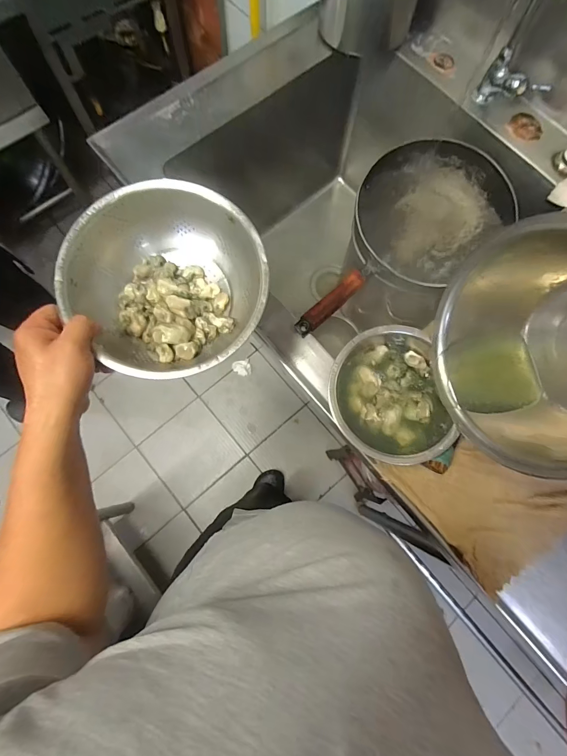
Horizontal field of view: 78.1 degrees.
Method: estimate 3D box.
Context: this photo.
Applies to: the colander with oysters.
[{"bbox_3d":[-0.131,-0.106,0.412,0.216,0.084,0.216,-22,77,-7],"label":"colander with oysters"}]

